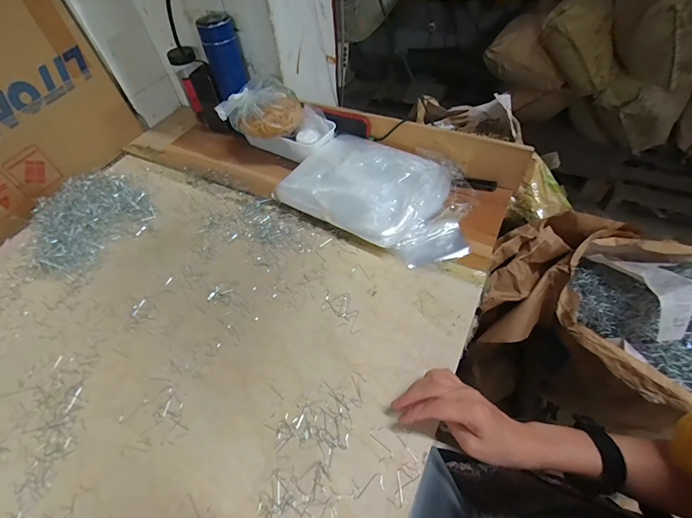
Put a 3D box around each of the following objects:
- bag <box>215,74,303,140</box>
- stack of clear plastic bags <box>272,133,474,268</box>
[{"bbox_3d":[-0.159,-0.283,0.640,0.132,0.069,0.109,-33,58,-19],"label":"bag"},{"bbox_3d":[0.063,-0.124,0.596,0.321,0.068,0.207,27,59,22],"label":"stack of clear plastic bags"}]

